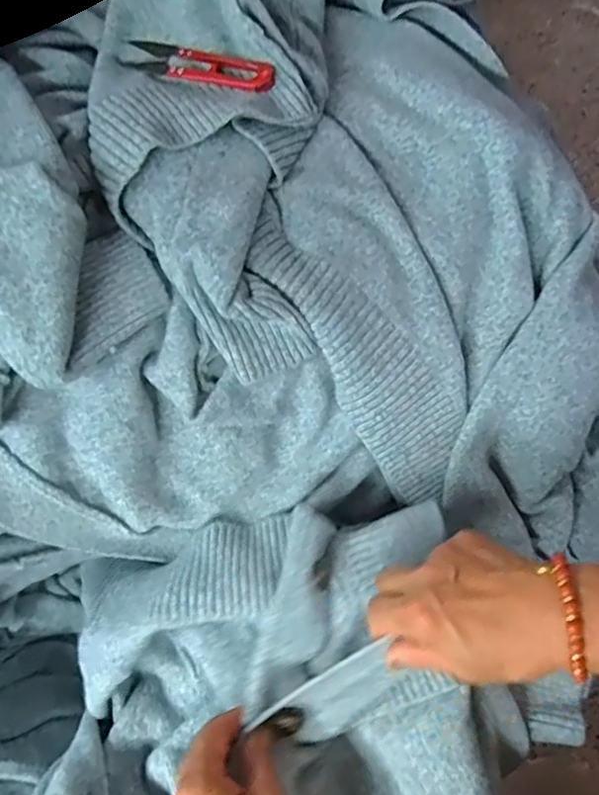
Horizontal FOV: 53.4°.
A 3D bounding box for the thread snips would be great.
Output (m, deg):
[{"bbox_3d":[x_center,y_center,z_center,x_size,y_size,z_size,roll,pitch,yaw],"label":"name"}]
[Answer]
[{"bbox_3d":[-0.073,-0.242,0.435,0.114,0.012,0.028,16,66,8],"label":"thread snips"}]

